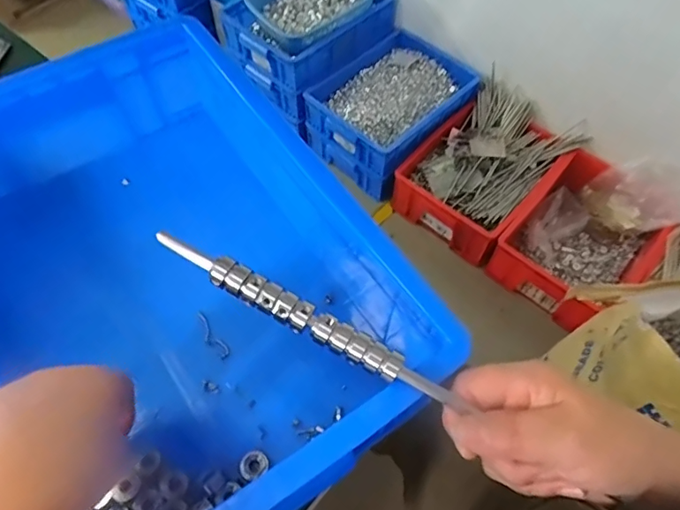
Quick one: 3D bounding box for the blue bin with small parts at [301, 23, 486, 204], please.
[{"bbox_3d":[0.157,-0.441,1.525,0.341,0.167,0.468,37,64,19],"label":"blue bin with small parts"}]

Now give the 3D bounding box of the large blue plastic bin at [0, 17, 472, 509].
[{"bbox_3d":[-0.154,0.012,0.398,0.295,0.122,0.391,-30,64,-18],"label":"large blue plastic bin"}]

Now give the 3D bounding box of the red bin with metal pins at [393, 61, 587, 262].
[{"bbox_3d":[0.405,-0.250,1.422,0.337,0.159,0.500,39,65,20],"label":"red bin with metal pins"}]

